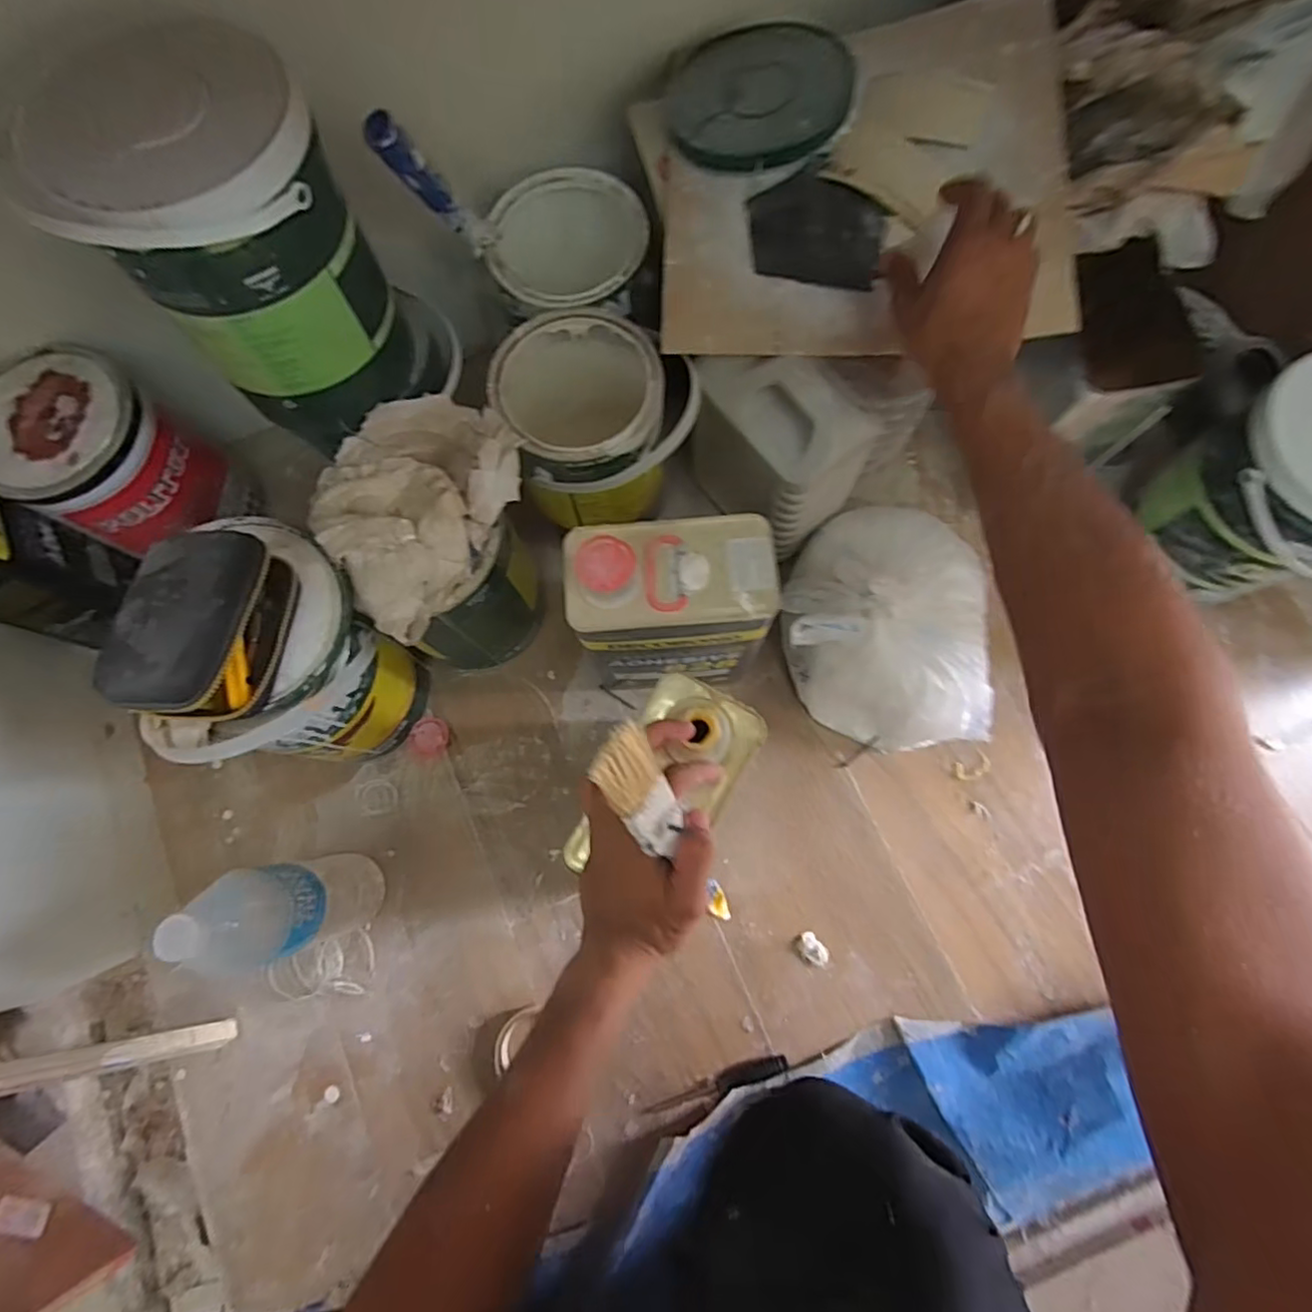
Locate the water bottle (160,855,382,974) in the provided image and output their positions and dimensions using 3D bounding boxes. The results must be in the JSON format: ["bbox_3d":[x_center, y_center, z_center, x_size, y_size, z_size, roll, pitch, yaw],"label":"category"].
[{"bbox_3d":[-0.321,0.219,0.553,0.069,0.254,0.075,0,77,1],"label":"water bottle"}]

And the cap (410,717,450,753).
[{"bbox_3d":[-0.253,0.088,0.707,0.039,0.015,0.038,-1,77,1],"label":"cap"}]

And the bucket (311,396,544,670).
[{"bbox_3d":[-0.199,-0.113,0.633,0.182,0.240,0.202,-29,78,-5],"label":"bucket"}]

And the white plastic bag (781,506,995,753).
[{"bbox_3d":[0.222,-0.028,0.656,0.179,0.138,0.250,-11,76,-1],"label":"white plastic bag"}]

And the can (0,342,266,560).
[{"bbox_3d":[-0.570,-0.199,0.676,0.158,0.181,0.155,32,79,9],"label":"can"}]

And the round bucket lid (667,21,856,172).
[{"bbox_3d":[0.092,-0.509,0.566,0.158,0.022,0.150,0,76,2],"label":"round bucket lid"}]

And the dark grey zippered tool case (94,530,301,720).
[{"bbox_3d":[-0.338,-0.021,0.464,0.092,0.078,0.135,4,76,3],"label":"dark grey zippered tool case"}]

